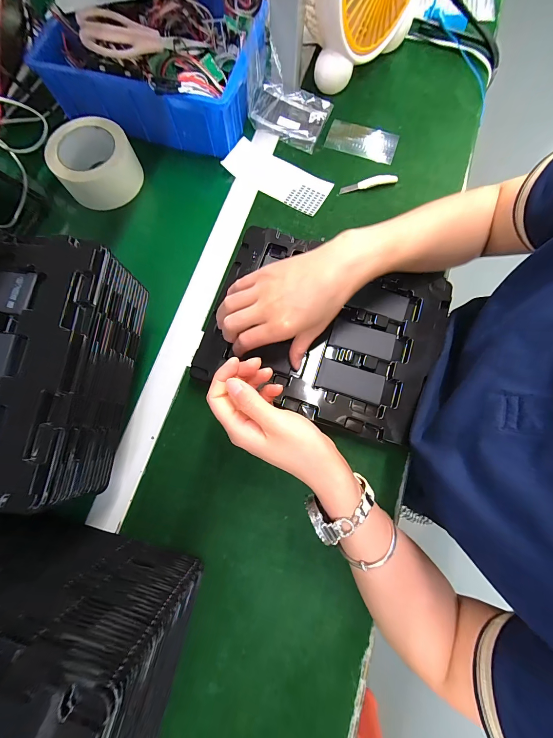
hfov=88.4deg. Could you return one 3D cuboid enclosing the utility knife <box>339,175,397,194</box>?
[{"bbox_3d":[0.139,-0.281,0.429,0.086,0.010,0.013,-11,77,-3],"label":"utility knife"}]

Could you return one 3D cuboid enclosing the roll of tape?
[{"bbox_3d":[-0.261,-0.299,0.412,0.108,0.051,0.108,0,76,-1],"label":"roll of tape"}]

